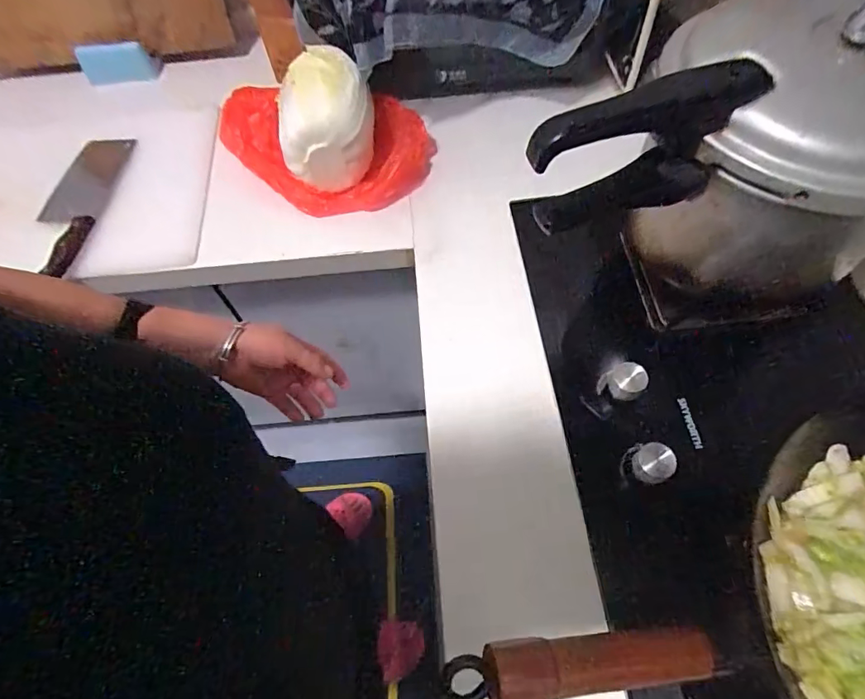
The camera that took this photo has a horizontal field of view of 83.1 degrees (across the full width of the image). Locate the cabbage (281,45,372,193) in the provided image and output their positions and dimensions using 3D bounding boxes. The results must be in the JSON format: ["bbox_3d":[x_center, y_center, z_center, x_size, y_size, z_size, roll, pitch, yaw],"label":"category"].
[{"bbox_3d":[-0.160,-0.356,0.731,0.136,0.108,0.200,-8,61,-1],"label":"cabbage"}]

